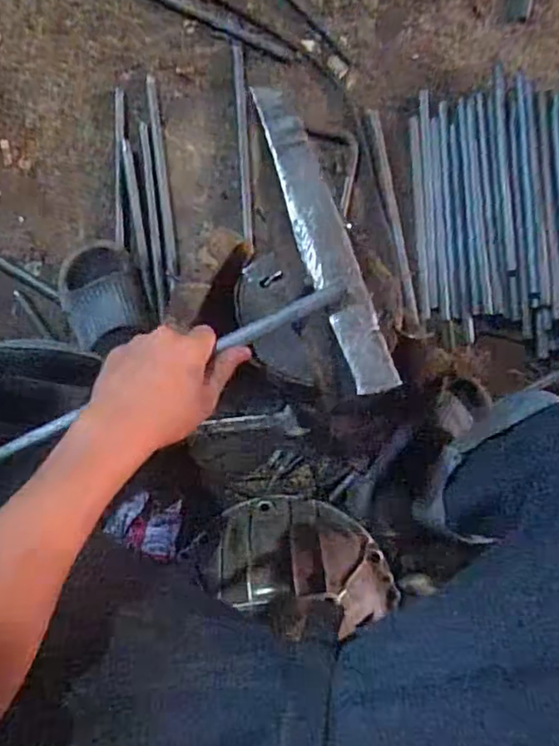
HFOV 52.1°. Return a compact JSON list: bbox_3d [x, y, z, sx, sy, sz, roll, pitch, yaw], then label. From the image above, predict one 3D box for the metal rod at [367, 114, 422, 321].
[{"bbox_3d":[0.176,-0.241,0.874,0.019,0.008,0.339,-9,86,-4],"label":"metal rod"}]

